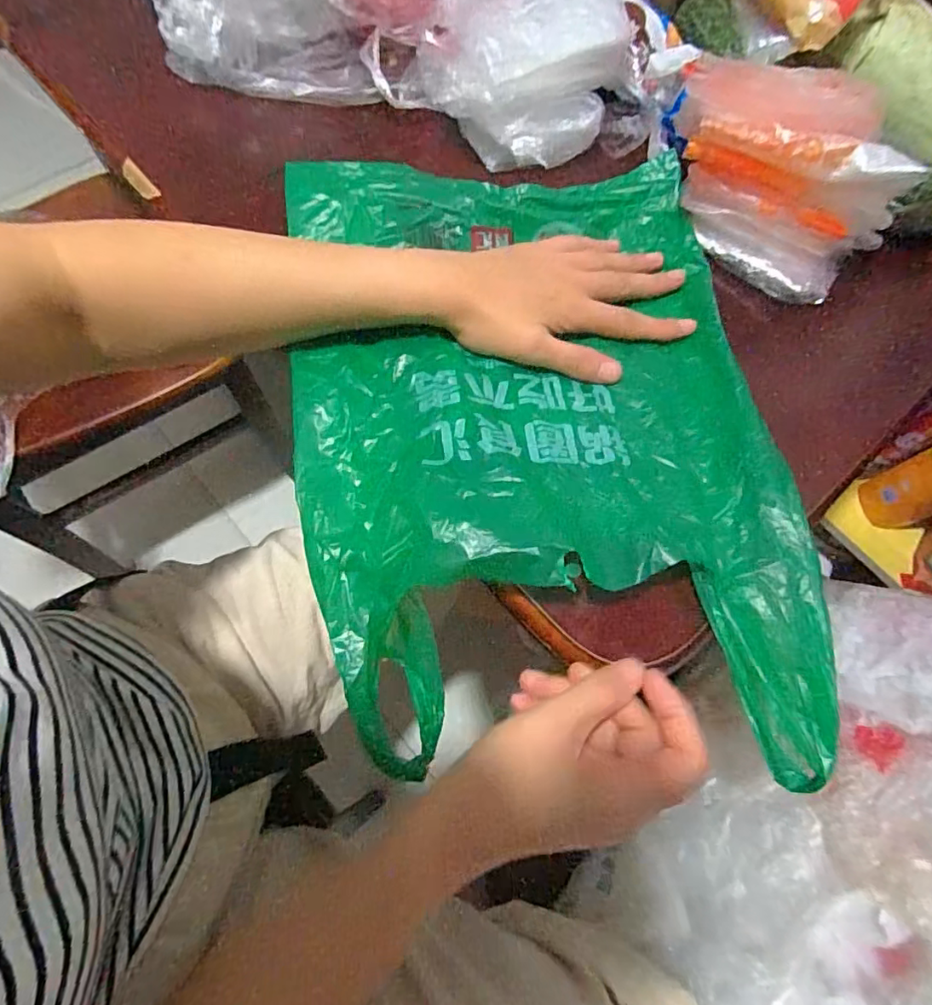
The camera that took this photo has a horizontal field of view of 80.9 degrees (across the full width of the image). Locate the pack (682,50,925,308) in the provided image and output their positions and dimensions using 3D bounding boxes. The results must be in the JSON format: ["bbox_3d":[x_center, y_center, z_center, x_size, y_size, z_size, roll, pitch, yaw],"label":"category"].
[{"bbox_3d":[0.203,-0.222,0.365,0.160,0.095,0.062,37,72,11],"label":"pack"}]

